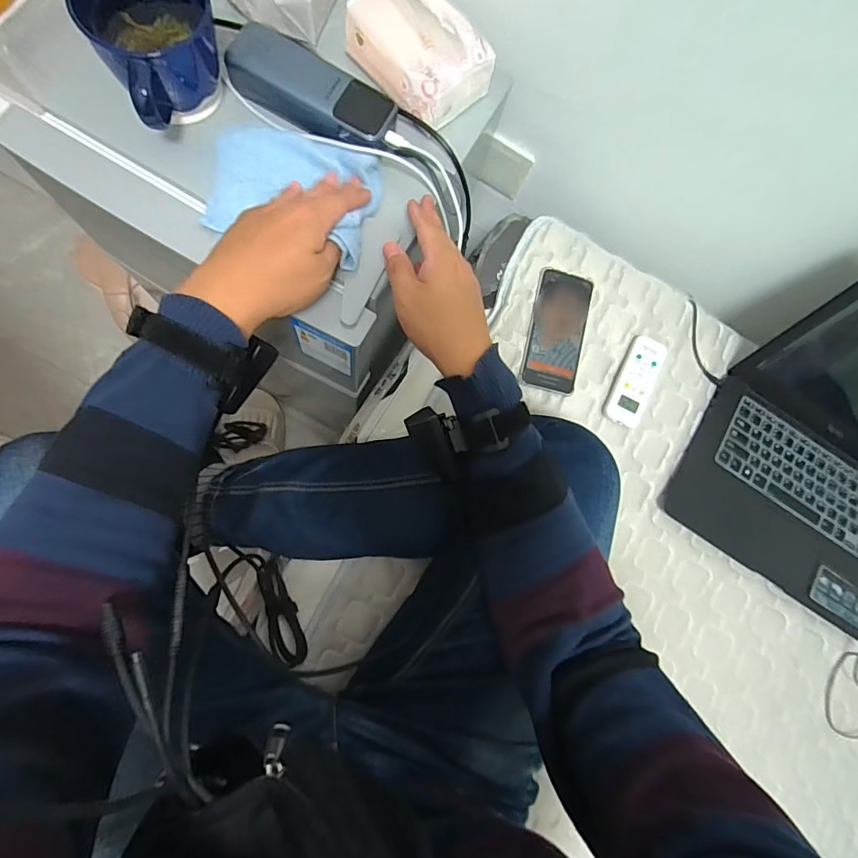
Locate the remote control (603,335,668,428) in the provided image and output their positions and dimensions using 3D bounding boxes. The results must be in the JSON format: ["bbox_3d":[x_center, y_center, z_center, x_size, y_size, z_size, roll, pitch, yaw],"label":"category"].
[{"bbox_3d":[0.282,-0.066,0.607,0.052,0.019,0.130,27,82,-3],"label":"remote control"}]

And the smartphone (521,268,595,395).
[{"bbox_3d":[0.174,-0.133,0.599,0.078,0.015,0.164,12,88,-7],"label":"smartphone"}]

